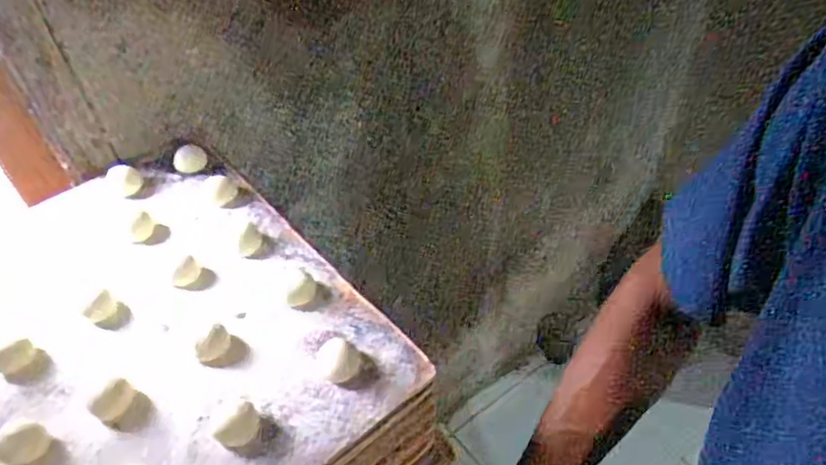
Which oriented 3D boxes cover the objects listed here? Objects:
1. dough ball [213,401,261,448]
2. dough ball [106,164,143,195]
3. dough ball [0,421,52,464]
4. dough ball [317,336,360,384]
[{"bbox_3d":[-0.123,0.140,0.434,0.018,0.021,0.031,29,54,27],"label":"dough ball"},{"bbox_3d":[-0.302,-0.056,0.634,0.031,0.018,0.038,-28,51,-22],"label":"dough ball"},{"bbox_3d":[-0.279,0.153,0.436,0.025,0.019,0.030,21,51,22],"label":"dough ball"},{"bbox_3d":[-0.059,0.098,0.472,0.031,0.020,0.033,-1,46,2],"label":"dough ball"}]

